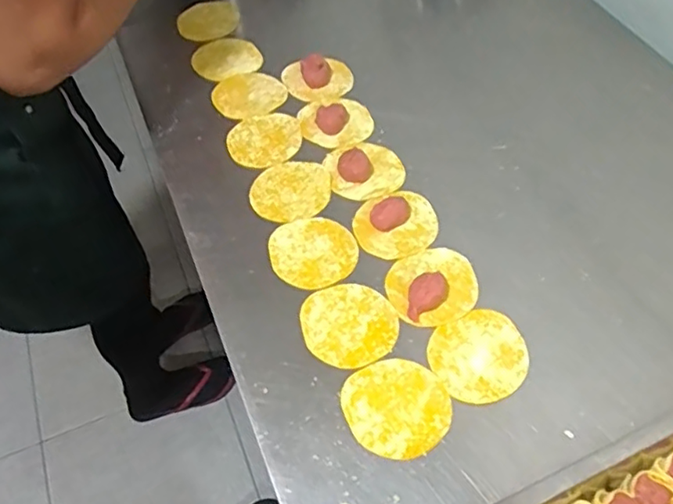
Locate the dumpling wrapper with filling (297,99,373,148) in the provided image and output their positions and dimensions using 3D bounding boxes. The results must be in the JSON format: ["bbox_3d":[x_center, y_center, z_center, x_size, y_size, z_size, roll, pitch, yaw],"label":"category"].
[{"bbox_3d":[-0.001,-0.153,0.697,0.082,0.021,0.071,-6,54,-1],"label":"dumpling wrapper with filling"}]

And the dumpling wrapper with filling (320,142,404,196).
[{"bbox_3d":[0.031,-0.094,0.650,0.080,0.021,0.079,-1,54,2],"label":"dumpling wrapper with filling"}]

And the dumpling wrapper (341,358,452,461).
[{"bbox_3d":[0.050,0.127,0.500,0.082,0.004,0.082,-1,54,2],"label":"dumpling wrapper"}]

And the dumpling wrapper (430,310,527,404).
[{"bbox_3d":[0.123,0.088,0.522,0.083,0.004,0.077,-1,54,2],"label":"dumpling wrapper"}]

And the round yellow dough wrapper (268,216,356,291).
[{"bbox_3d":[-0.024,-0.001,0.598,0.080,0.005,0.084,-2,58,3],"label":"round yellow dough wrapper"}]

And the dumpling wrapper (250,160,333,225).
[{"bbox_3d":[-0.047,-0.067,0.644,0.078,0.004,0.088,18,57,15],"label":"dumpling wrapper"}]

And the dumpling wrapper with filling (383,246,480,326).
[{"bbox_3d":[0.088,0.025,0.557,0.082,0.025,0.078,-1,54,2],"label":"dumpling wrapper with filling"}]

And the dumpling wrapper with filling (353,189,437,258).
[{"bbox_3d":[0.059,-0.034,0.607,0.079,0.021,0.082,3,55,5],"label":"dumpling wrapper with filling"}]

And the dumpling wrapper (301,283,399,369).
[{"bbox_3d":[0.012,0.065,0.549,0.082,0.004,0.081,0,56,0],"label":"dumpling wrapper"}]

